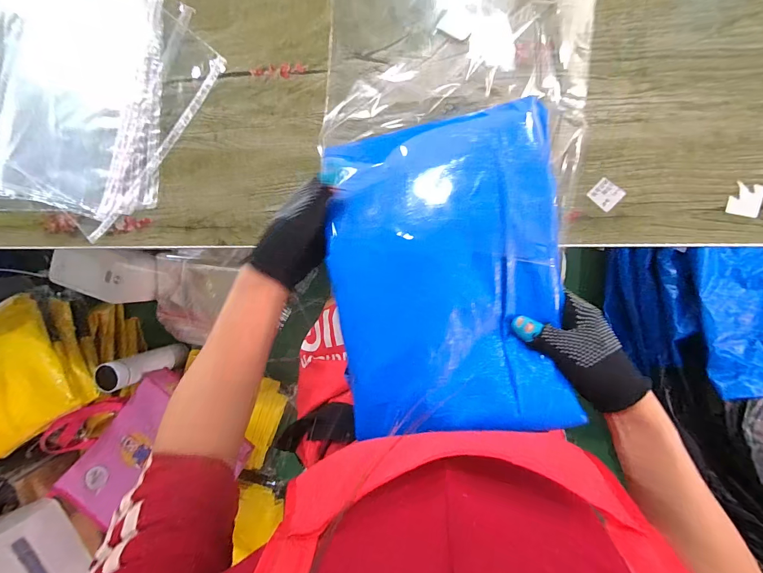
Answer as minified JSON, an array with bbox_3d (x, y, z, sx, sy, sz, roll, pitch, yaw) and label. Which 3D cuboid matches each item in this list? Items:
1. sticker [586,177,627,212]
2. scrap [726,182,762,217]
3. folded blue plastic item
[{"bbox_3d":[0.246,-0.101,0.385,0.030,0.004,0.027,45,97,6],"label":"sticker"},{"bbox_3d":[0.380,-0.091,0.368,0.029,0.004,0.033,13,91,14],"label":"scrap"},{"bbox_3d":[0.064,-0.017,0.334,0.207,0.057,0.291,-7,90,9],"label":"folded blue plastic item"}]

